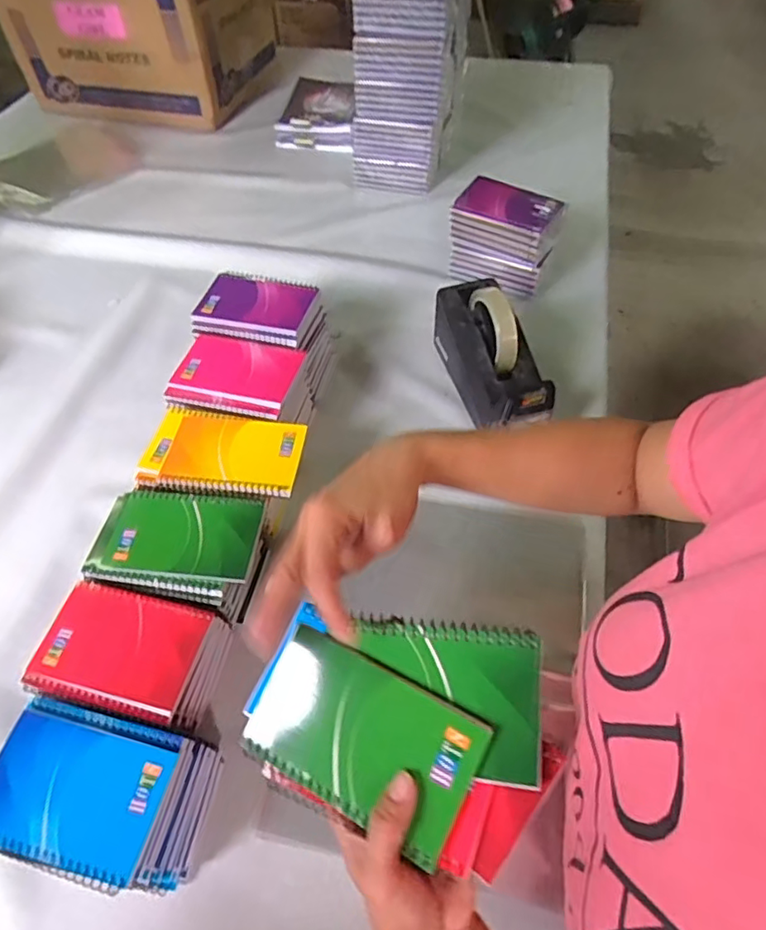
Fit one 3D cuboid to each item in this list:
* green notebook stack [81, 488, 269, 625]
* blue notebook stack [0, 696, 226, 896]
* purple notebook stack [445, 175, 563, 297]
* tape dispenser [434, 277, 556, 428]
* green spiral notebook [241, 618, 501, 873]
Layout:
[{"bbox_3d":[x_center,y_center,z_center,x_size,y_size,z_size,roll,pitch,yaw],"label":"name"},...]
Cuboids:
[{"bbox_3d":[-0.185,0.088,0.545,0.154,0.083,0.101,5,55,5],"label":"green notebook stack"},{"bbox_3d":[-0.211,0.249,0.433,0.143,0.078,0.098,9,56,8],"label":"blue notebook stack"},{"bbox_3d":[0.167,-0.315,0.799,0.136,0.123,0.073,28,60,20],"label":"purple notebook stack"},{"bbox_3d":[0.124,-0.123,0.664,0.075,0.114,0.199,-13,56,-8],"label":"tape dispenser"},{"bbox_3d":[-0.010,0.161,0.337,0.126,0.007,0.082,23,80,18],"label":"green spiral notebook"}]

